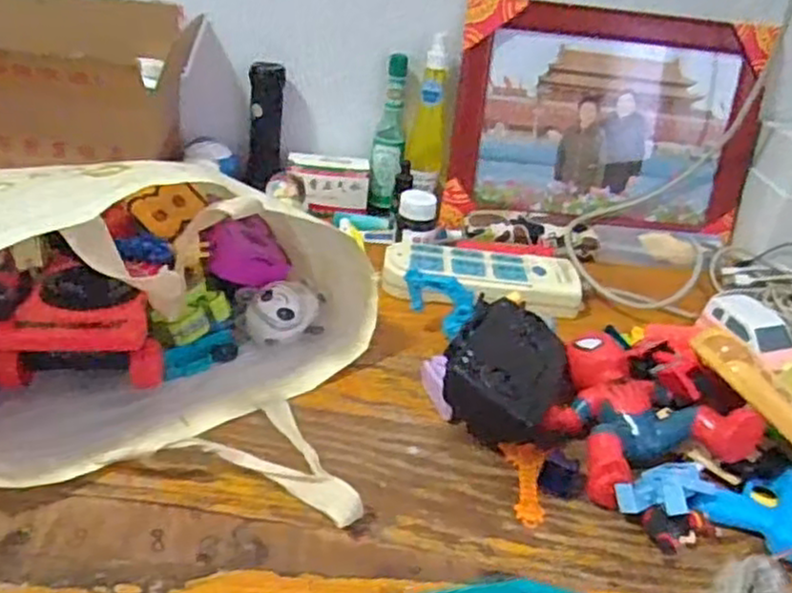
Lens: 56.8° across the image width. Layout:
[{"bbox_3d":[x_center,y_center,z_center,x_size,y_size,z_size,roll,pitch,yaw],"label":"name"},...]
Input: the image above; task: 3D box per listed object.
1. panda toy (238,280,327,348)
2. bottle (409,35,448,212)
[{"bbox_3d":[-0.100,0.011,0.653,0.074,0.042,0.050,-7,34,-22],"label":"panda toy"},{"bbox_3d":[0.045,-0.211,0.870,0.039,0.178,0.036,0,32,-13],"label":"bottle"}]

